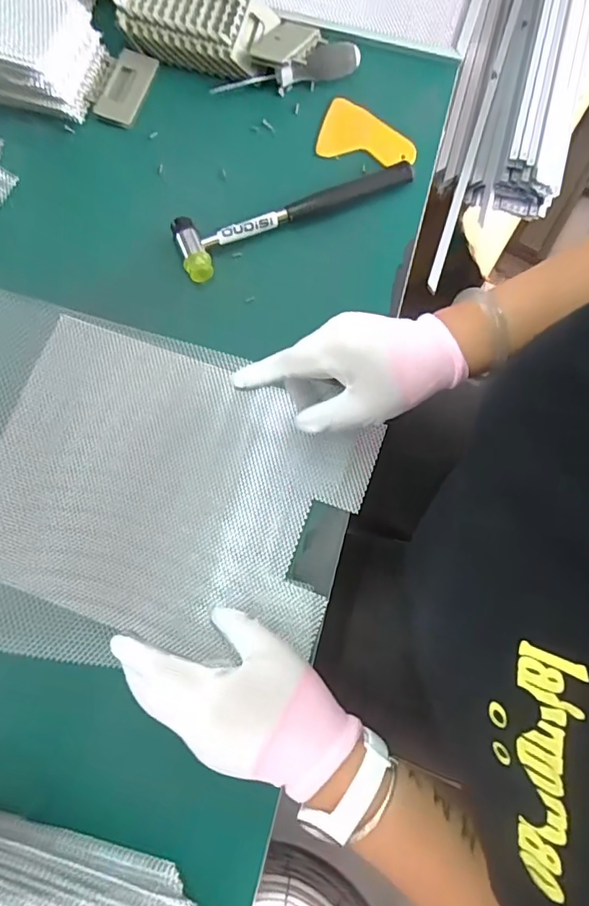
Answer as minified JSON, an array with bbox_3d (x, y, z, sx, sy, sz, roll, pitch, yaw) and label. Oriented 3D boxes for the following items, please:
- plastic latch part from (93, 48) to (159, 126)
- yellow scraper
[{"bbox_3d":[-0.177,-0.387,0.557,0.048,0.009,0.084,17,79,5],"label":"plastic latch part"},{"bbox_3d":[0.079,-0.335,0.551,0.101,0.011,0.067,14,79,4],"label":"yellow scraper"}]

